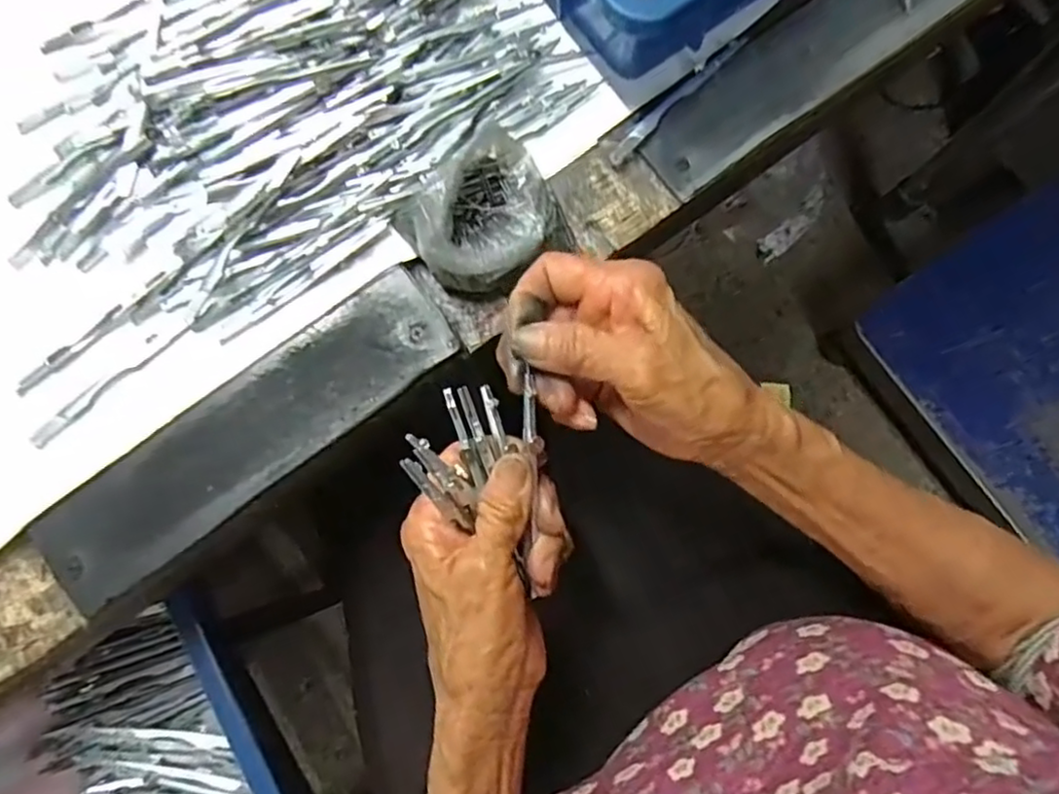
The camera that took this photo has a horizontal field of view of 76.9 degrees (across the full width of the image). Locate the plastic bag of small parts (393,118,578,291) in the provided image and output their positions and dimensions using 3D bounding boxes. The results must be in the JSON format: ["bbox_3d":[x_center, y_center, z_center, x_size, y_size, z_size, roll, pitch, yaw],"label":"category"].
[{"bbox_3d":[-0.023,-0.093,0.336,0.079,0.033,0.070,-37,81,-8],"label":"plastic bag of small parts"}]

